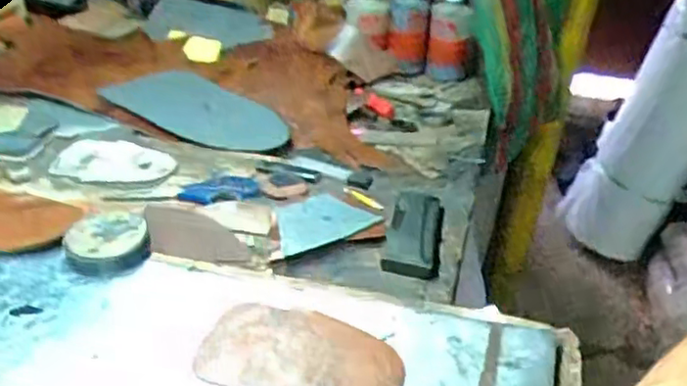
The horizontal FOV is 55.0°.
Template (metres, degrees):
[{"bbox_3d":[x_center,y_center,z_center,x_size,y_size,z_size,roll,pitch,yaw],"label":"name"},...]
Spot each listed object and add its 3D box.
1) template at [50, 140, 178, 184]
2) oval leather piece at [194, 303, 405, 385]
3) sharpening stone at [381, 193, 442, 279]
[{"bbox_3d":[-0.291,-0.037,0.838,0.153,0.011,0.079,2,45,6],"label":"template"},{"bbox_3d":[-0.035,0.131,0.529,0.160,0.005,0.095,5,36,10],"label":"oval leather piece"},{"bbox_3d":[0.080,0.041,0.737,0.055,0.019,0.165,10,32,7],"label":"sharpening stone"}]

